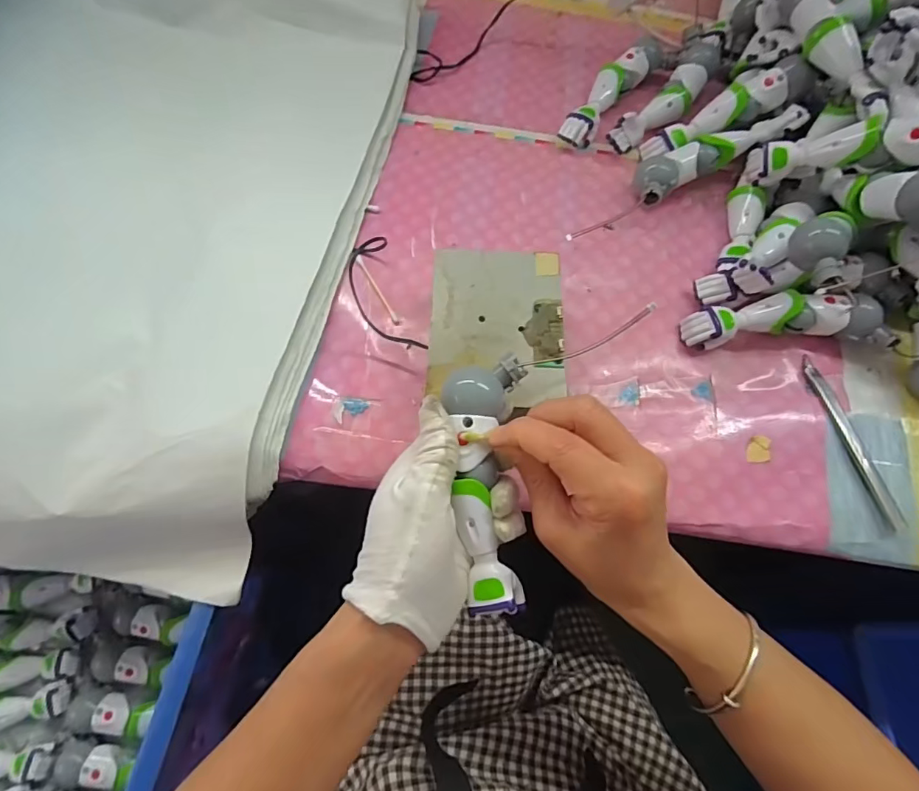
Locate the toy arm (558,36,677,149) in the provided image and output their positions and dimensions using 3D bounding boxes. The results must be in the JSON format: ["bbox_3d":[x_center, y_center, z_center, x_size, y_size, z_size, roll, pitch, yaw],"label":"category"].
[{"bbox_3d":[0.151,-0.298,0.479,0.039,0.028,0.161,40,73,16],"label":"toy arm"}]

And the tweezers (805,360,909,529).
[{"bbox_3d":[0.288,0.031,0.363,0.014,0.005,0.132,-13,68,-5],"label":"tweezers"}]

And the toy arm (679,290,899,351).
[{"bbox_3d":[0.248,-0.056,0.382,0.142,0.034,0.039,1,67,1],"label":"toy arm"}]

